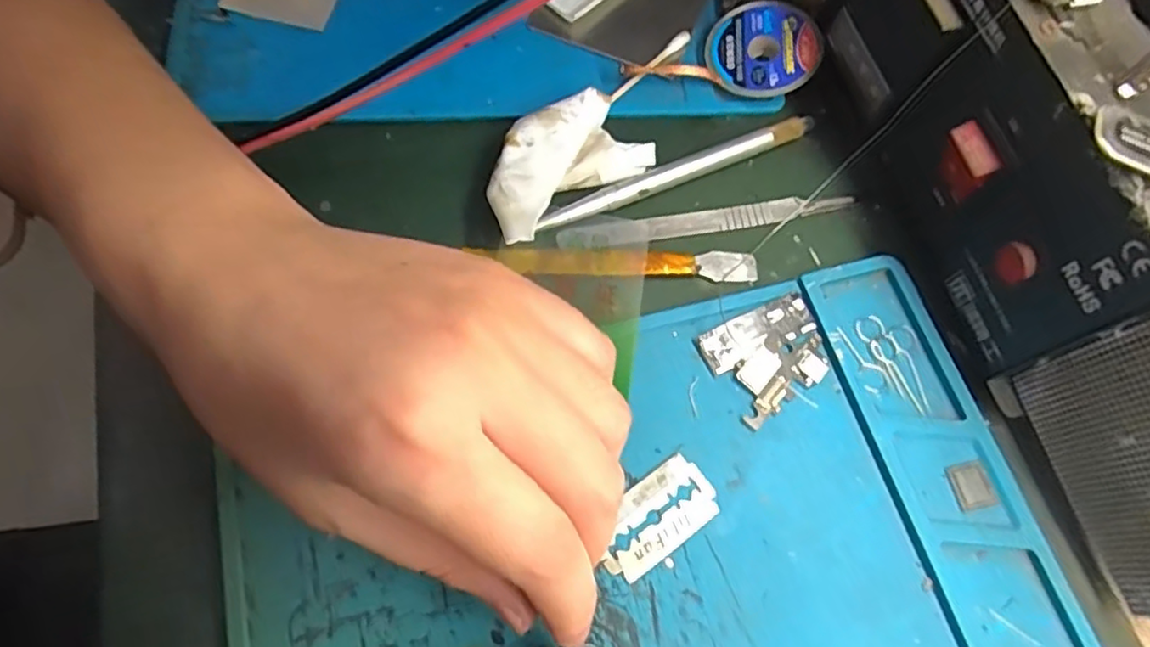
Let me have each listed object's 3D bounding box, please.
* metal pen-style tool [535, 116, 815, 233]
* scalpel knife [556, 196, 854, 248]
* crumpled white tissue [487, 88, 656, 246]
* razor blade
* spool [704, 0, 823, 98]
[{"bbox_3d":[0.041,-0.059,0.257,0.119,0.005,0.009,-23,71,-13],"label":"metal pen-style tool"},{"bbox_3d":[0.051,-0.040,0.253,0.114,0.007,0.010,-10,68,-8],"label":"scalpel knife"},{"bbox_3d":[-0.007,-0.059,0.247,0.070,0.016,0.038,-40,75,-18],"label":"crumpled white tissue"},{"bbox_3d":[0.025,0.061,0.210,0.041,0.004,0.023,-33,73,-16],"label":"razor blade"},{"bbox_3d":[0.077,-0.113,0.274,0.043,0.015,0.042,1,67,-2],"label":"spool"}]

